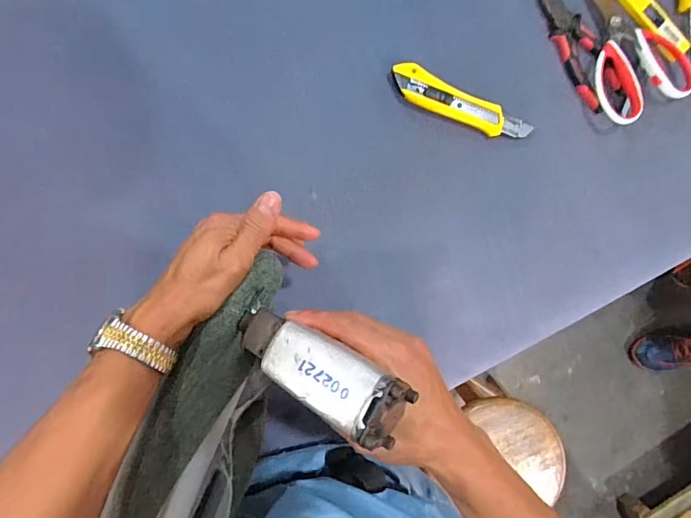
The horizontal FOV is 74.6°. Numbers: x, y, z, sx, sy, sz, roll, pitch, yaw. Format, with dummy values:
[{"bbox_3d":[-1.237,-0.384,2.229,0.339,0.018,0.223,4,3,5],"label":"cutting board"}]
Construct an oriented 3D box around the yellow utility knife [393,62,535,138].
[{"bbox_3d":[0.131,-0.171,0.514,0.169,0.012,0.037,24,89,-7],"label":"yellow utility knife"}]

